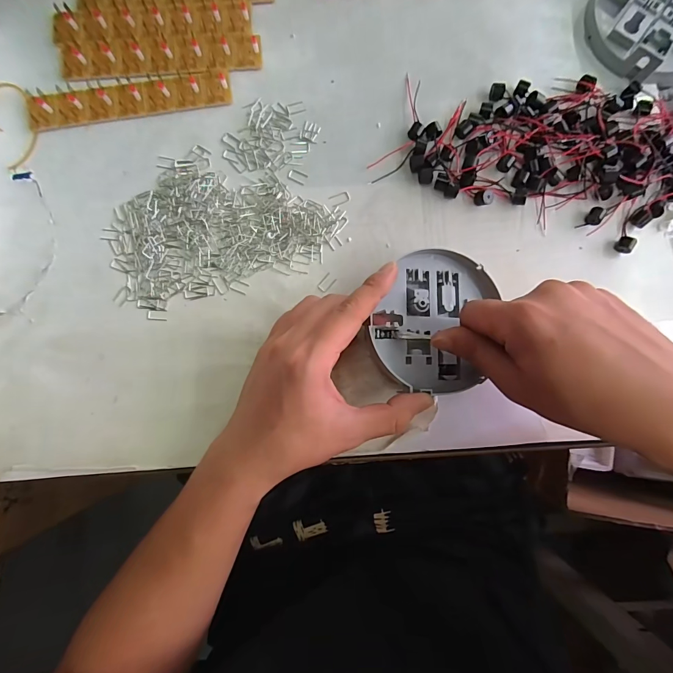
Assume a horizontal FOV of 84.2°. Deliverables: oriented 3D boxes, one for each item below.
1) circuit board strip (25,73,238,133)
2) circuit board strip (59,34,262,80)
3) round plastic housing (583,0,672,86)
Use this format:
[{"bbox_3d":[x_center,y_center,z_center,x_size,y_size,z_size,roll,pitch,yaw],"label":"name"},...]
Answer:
[{"bbox_3d":[-0.168,-0.195,0.306,0.160,0.010,0.028,-9,85,-1],"label":"circuit board strip"},{"bbox_3d":[-0.144,-0.233,0.310,0.160,0.005,0.033,-5,85,0],"label":"circuit board strip"},{"bbox_3d":[0.260,-0.258,0.303,0.092,0.021,0.094,0,85,0],"label":"round plastic housing"}]

